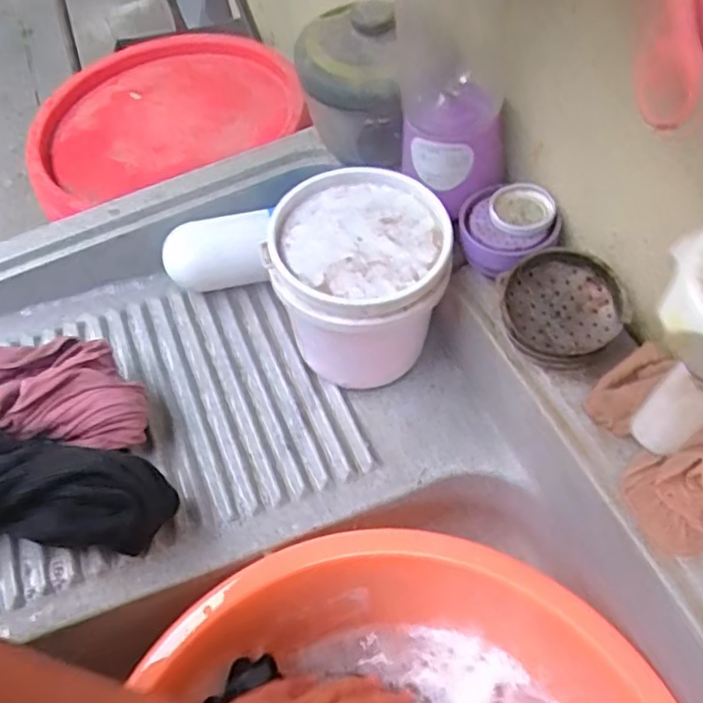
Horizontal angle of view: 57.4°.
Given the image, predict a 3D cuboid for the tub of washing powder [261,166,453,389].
[{"bbox_3d":[0.010,-0.046,0.484,0.119,0.123,0.120,-3,55,4],"label":"tub of washing powder"}]

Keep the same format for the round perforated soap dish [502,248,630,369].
[{"bbox_3d":[0.136,-0.027,0.413,0.077,0.025,0.071,-2,71,4],"label":"round perforated soap dish"}]

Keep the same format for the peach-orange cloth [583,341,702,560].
[{"bbox_3d":[0.184,0.052,0.357,0.072,0.039,0.107,-16,55,-6],"label":"peach-orange cloth"}]

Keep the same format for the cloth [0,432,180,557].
[{"bbox_3d":[-0.213,0.104,0.419,0.175,0.079,0.097,8,56,11],"label":"cloth"}]

